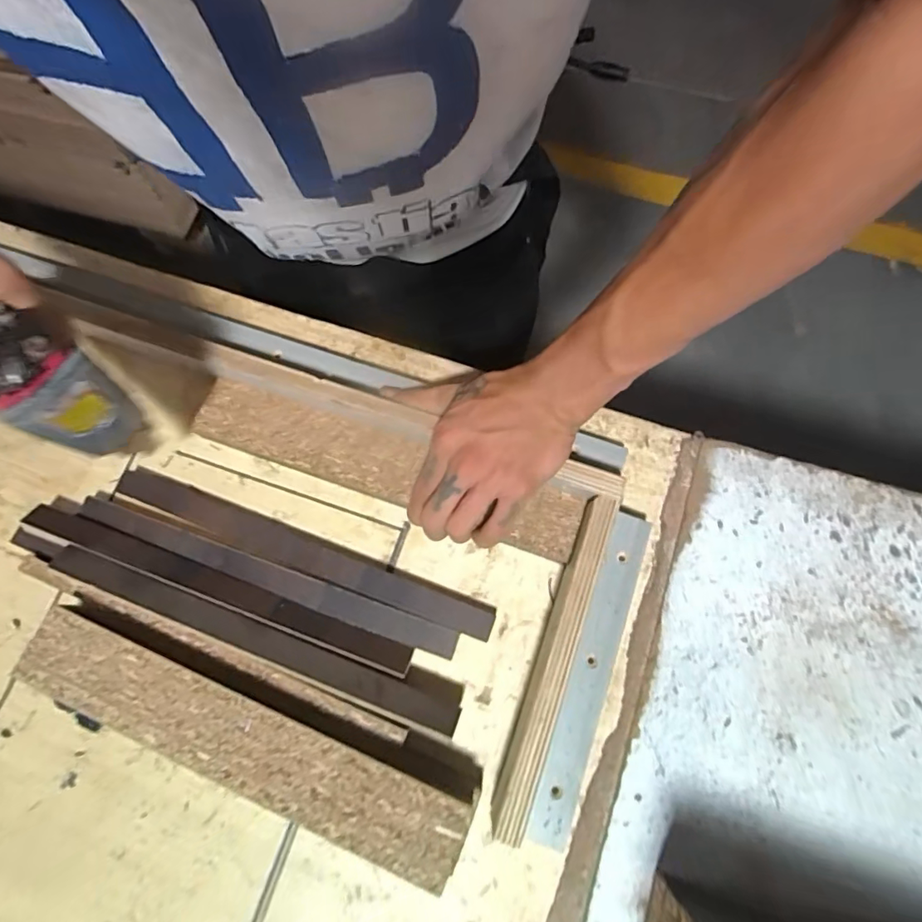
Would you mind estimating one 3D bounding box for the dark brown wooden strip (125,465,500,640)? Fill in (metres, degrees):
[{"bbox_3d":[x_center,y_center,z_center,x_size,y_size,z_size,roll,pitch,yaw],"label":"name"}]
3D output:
[{"bbox_3d":[-0.124,0.069,0.395,0.308,0.012,0.024,20,75,8],"label":"dark brown wooden strip"}]

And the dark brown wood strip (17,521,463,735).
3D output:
[{"bbox_3d":[-0.166,0.112,0.372,0.349,0.027,0.028,20,75,8],"label":"dark brown wood strip"}]

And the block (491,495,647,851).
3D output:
[{"bbox_3d":[0.077,0.135,0.349,0.052,0.044,0.217,19,75,8],"label":"block"}]

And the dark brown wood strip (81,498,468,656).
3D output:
[{"bbox_3d":[-0.147,0.084,0.390,0.300,0.013,0.021,20,75,8],"label":"dark brown wood strip"}]

